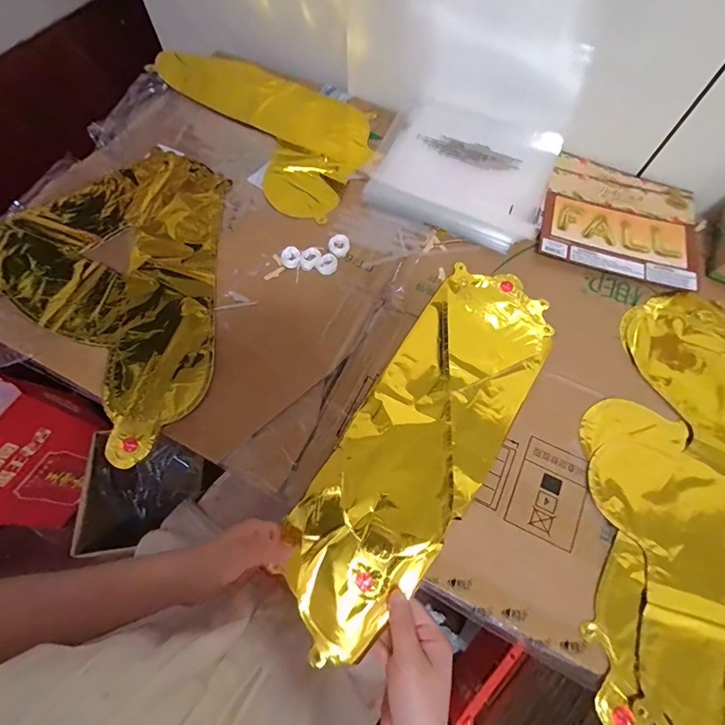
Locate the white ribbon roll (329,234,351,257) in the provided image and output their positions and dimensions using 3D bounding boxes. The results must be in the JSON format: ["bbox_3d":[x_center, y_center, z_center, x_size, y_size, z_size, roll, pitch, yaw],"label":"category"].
[{"bbox_3d":[-0.029,-0.146,0.481,0.025,0.006,0.031,7,66,2],"label":"white ribbon roll"}]

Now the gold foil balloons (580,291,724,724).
[{"bbox_3d":[0.323,0.126,0.367,0.207,0.017,0.449,24,68,9],"label":"gold foil balloons"}]

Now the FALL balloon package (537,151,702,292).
[{"bbox_3d":[0.343,-0.193,0.508,0.199,0.011,0.196,20,67,7],"label":"FALL balloon package"}]

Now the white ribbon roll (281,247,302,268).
[{"bbox_3d":[-0.087,-0.129,0.472,0.024,0.005,0.026,0,66,-1],"label":"white ribbon roll"}]

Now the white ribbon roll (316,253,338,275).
[{"bbox_3d":[-0.042,-0.120,0.468,0.023,0.008,0.027,24,68,9],"label":"white ribbon roll"}]

